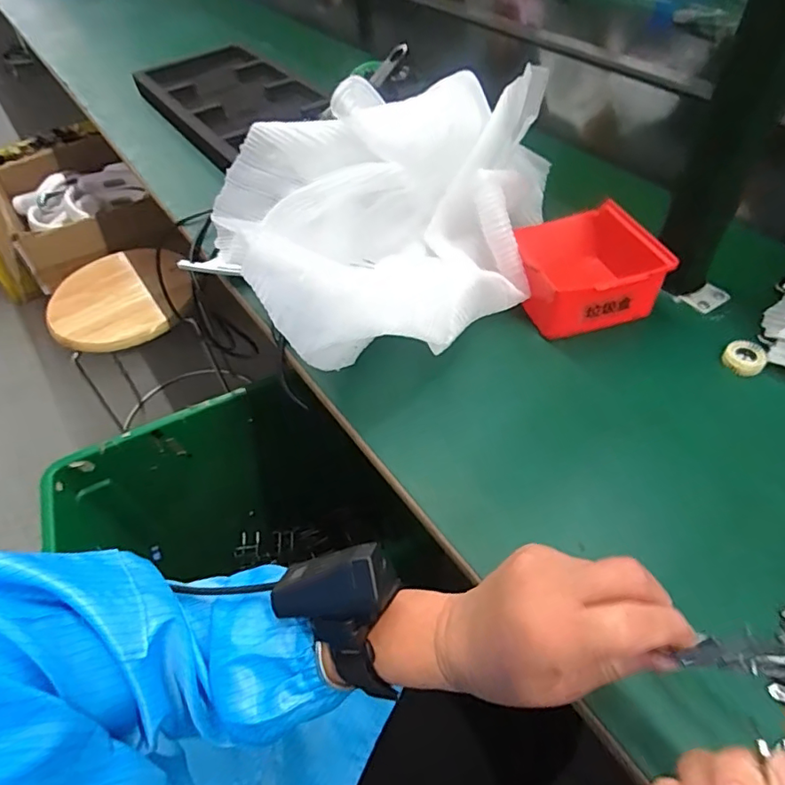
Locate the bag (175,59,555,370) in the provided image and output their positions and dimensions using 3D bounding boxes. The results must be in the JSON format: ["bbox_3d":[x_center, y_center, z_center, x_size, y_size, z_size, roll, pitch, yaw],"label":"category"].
[{"bbox_3d":[0.000,-0.189,0.536,0.281,0.166,0.393,35,61,30],"label":"bag"}]

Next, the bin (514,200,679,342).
[{"bbox_3d":[0.180,-0.124,0.539,0.125,0.065,0.137,-15,50,-7],"label":"bin"}]

